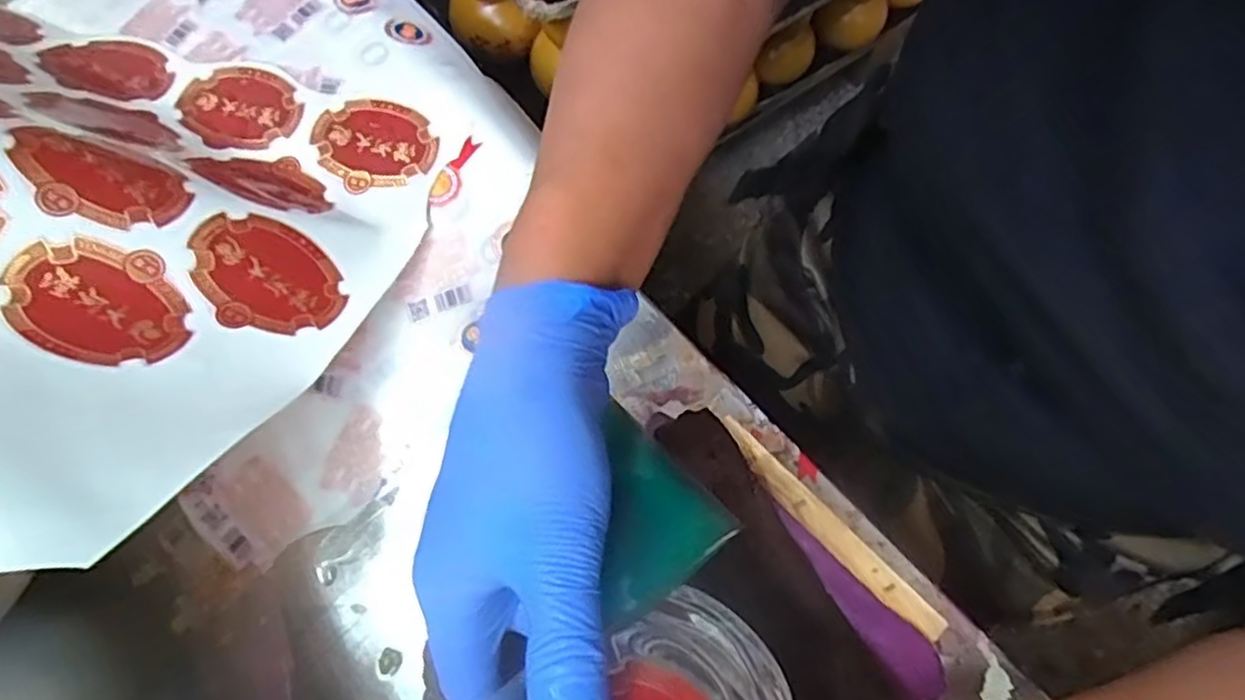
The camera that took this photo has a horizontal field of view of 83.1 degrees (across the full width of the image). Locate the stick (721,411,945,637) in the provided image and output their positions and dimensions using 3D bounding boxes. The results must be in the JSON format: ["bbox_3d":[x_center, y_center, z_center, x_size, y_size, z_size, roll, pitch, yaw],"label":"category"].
[{"bbox_3d":[0.084,0.073,0.291,0.014,0.004,0.115,-42,77,-14],"label":"stick"}]

